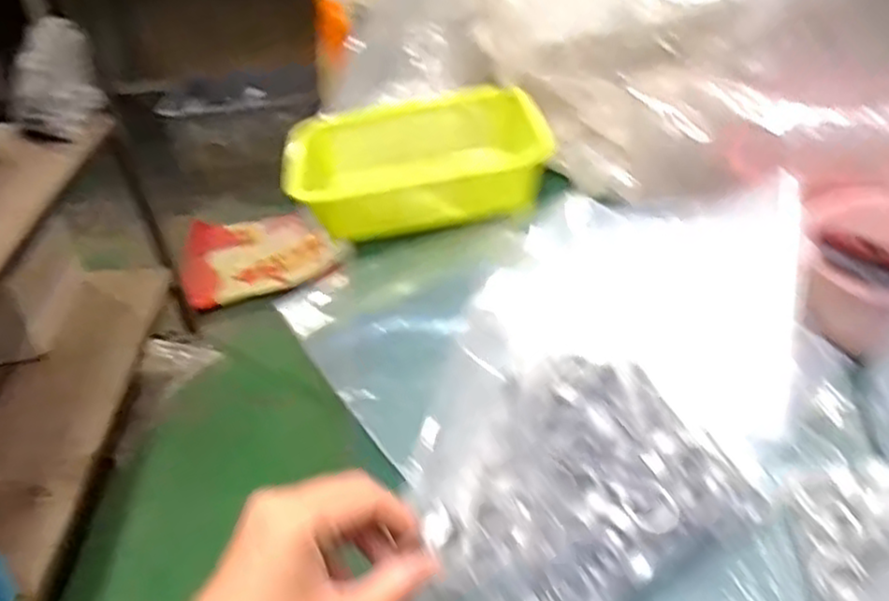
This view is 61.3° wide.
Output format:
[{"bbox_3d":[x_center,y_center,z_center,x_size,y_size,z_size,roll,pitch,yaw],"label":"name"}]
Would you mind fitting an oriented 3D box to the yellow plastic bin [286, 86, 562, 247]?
[{"bbox_3d":[-0.030,-0.143,0.819,0.265,0.083,0.171,-7,37,0],"label":"yellow plastic bin"}]

